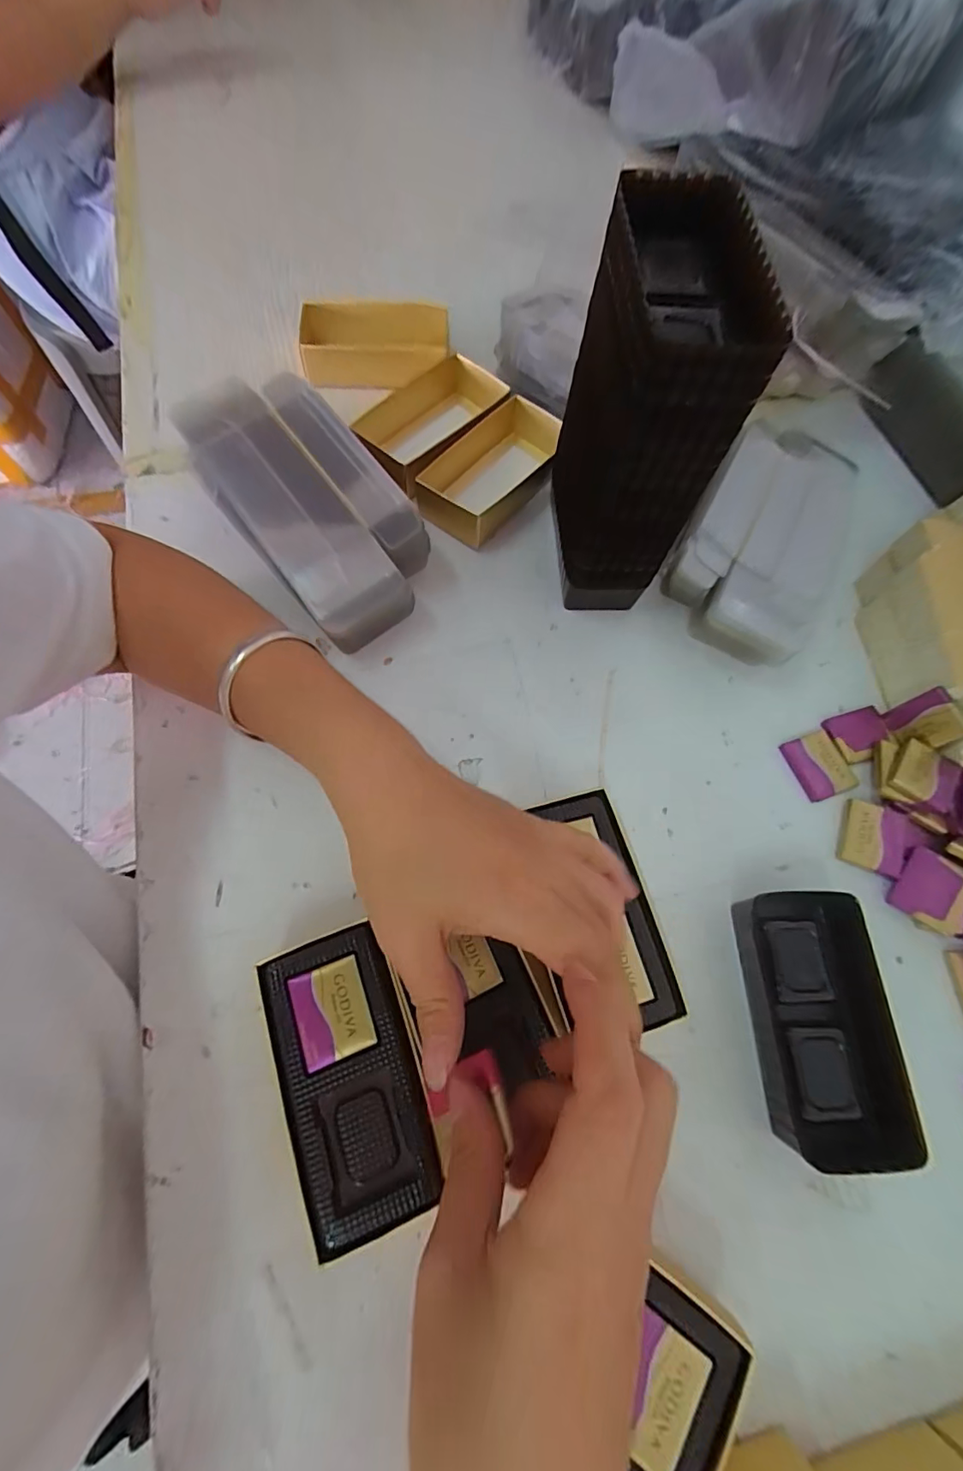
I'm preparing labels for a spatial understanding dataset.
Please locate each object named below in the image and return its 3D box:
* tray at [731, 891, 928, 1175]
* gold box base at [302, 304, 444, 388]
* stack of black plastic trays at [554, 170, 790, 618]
[{"bbox_3d":[0.169,0.142,0.255,0.058,0.024,0.118,2,67,-2],"label":"tray"},{"bbox_3d":[-0.090,-0.325,0.423,0.121,0.032,0.067,-2,68,-3],"label":"gold box base"},{"bbox_3d":[0.084,-0.162,0.289,0.059,0.178,0.115,0,68,-3],"label":"stack of black plastic trays"}]

